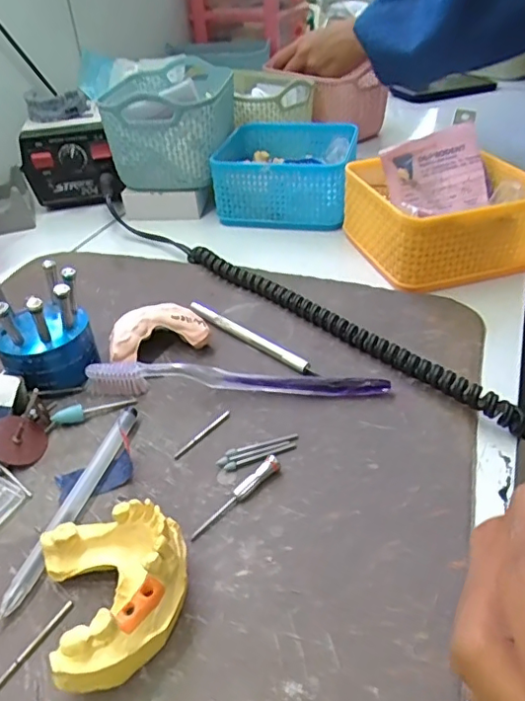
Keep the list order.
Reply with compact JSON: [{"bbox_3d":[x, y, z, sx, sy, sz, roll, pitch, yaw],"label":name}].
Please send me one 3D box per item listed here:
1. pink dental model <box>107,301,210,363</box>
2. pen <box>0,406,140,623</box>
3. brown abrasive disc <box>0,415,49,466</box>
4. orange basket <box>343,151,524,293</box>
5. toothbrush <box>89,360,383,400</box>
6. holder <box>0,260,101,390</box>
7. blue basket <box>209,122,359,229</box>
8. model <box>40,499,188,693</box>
[{"bbox_3d":[-0.072,-0.009,0.379,0.065,0.029,0.039,-18,40,-17],"label":"pink dental model"},{"bbox_3d":[-0.096,0.075,0.285,0.013,0.011,0.126,8,39,14],"label":"pen"},{"bbox_3d":[-0.140,0.051,0.316,0.032,0.004,0.030,24,39,-21],"label":"brown abrasive disc"},{"bbox_3d":[0.147,-0.116,0.472,0.127,0.065,0.127,-12,38,-10],"label":"orange basket"},{"bbox_3d":[-0.016,0.018,0.347,0.184,0.019,0.013,1,38,6],"label":"toothbrush"},{"bbox_3d":[-0.139,-0.012,0.352,0.058,0.072,0.052,-18,40,-17],"label":"holder"},{"bbox_3d":[0.023,-0.184,0.569,0.135,0.060,0.135,4,38,10],"label":"blue basket"},{"bbox_3d":[-0.060,0.095,0.232,0.056,0.039,0.074,-17,40,-17],"label":"model"}]

